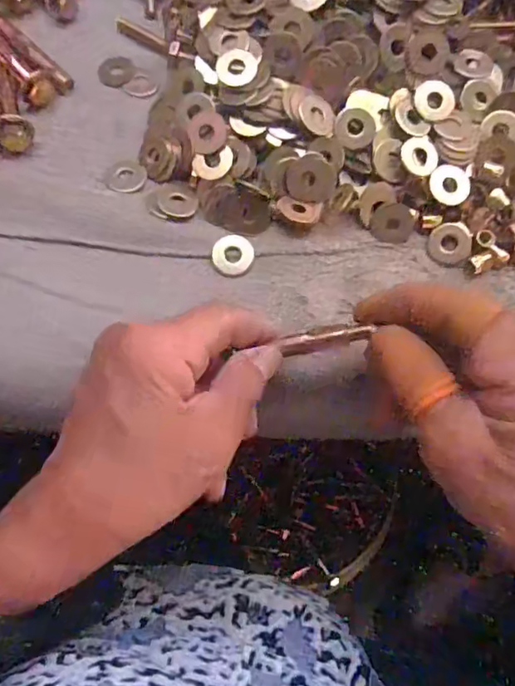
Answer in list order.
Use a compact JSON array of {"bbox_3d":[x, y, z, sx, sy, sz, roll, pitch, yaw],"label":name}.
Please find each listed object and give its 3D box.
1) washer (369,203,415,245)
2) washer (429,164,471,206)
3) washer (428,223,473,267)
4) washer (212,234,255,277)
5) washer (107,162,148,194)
[{"bbox_3d":[0.070,-0.062,0.275,0.023,0.004,0.020,5,96,-3],"label":"washer"},{"bbox_3d":[0.098,-0.081,0.271,0.021,0.004,0.020,0,87,-3],"label":"washer"},{"bbox_3d":[0.100,-0.051,0.274,0.021,0.004,0.022,10,89,10],"label":"washer"},{"bbox_3d":[-0.012,-0.045,0.268,0.020,0.004,0.022,7,70,2],"label":"washer"},{"bbox_3d":[-0.068,-0.088,0.278,0.020,0.004,0.019,0,70,0],"label":"washer"}]

